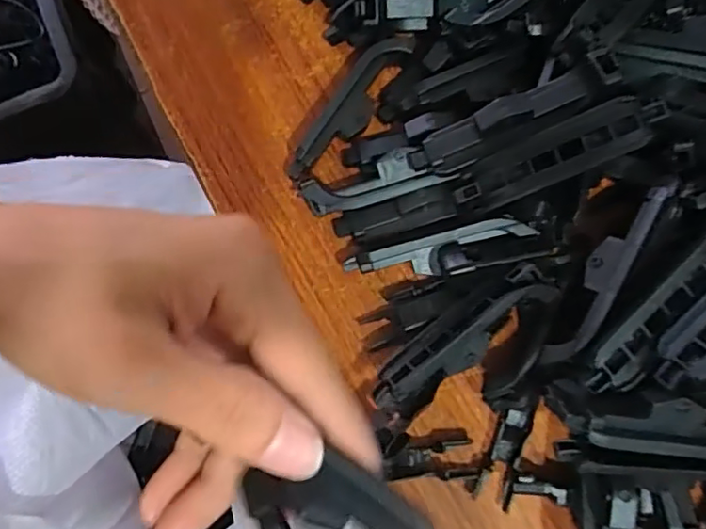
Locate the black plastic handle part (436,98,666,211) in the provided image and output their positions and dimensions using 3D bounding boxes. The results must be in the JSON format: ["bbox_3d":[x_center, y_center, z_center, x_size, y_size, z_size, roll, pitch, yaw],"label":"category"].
[{"bbox_3d":[0.070,-0.039,0.206,0.072,0.004,0.021,-21,77,20],"label":"black plastic handle part"}]

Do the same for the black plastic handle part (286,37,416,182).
[{"bbox_3d":[0.000,-0.063,0.241,0.016,0.018,0.073,32,80,7],"label":"black plastic handle part"}]

